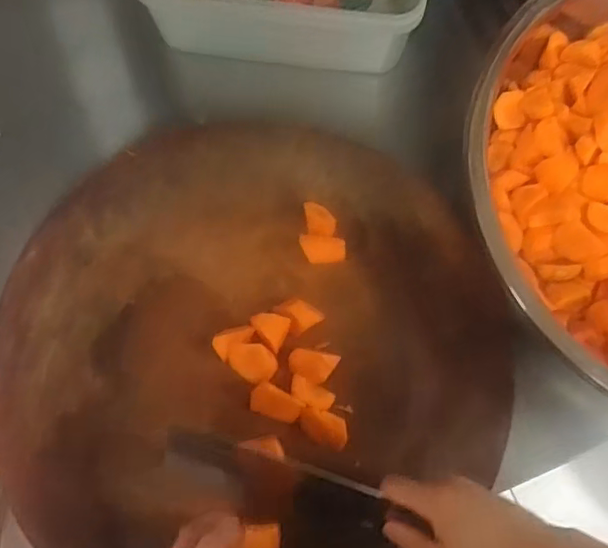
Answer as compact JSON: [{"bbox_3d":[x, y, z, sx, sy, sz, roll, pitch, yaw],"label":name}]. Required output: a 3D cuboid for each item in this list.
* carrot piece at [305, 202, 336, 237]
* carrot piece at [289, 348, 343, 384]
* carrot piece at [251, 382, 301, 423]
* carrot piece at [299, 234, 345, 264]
[{"bbox_3d":[0.016,-0.053,0.560,0.030,0.011,0.033,1,75,-1],"label":"carrot piece"},{"bbox_3d":[0.009,0.086,0.525,0.044,0.027,0.027,10,75,1],"label":"carrot piece"},{"bbox_3d":[-0.026,0.117,0.515,0.045,0.018,0.026,20,75,4],"label":"carrot piece"},{"bbox_3d":[0.018,-0.023,0.550,0.043,0.015,0.026,1,75,-1],"label":"carrot piece"}]

